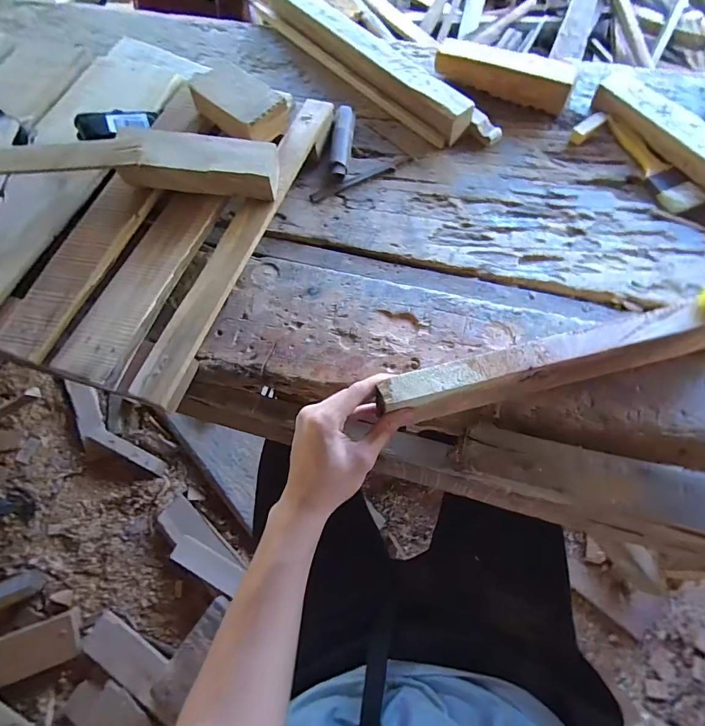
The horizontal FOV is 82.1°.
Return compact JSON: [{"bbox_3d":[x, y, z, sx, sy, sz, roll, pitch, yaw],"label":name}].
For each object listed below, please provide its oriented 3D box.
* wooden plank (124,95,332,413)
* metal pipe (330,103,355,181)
[{"bbox_3d":[-0.132,-0.162,0.502,0.042,0.020,0.463,19,70,11],"label":"wooden plank"},{"bbox_3d":[-0.016,-0.318,0.581,0.029,0.026,0.112,5,68,5],"label":"metal pipe"}]

